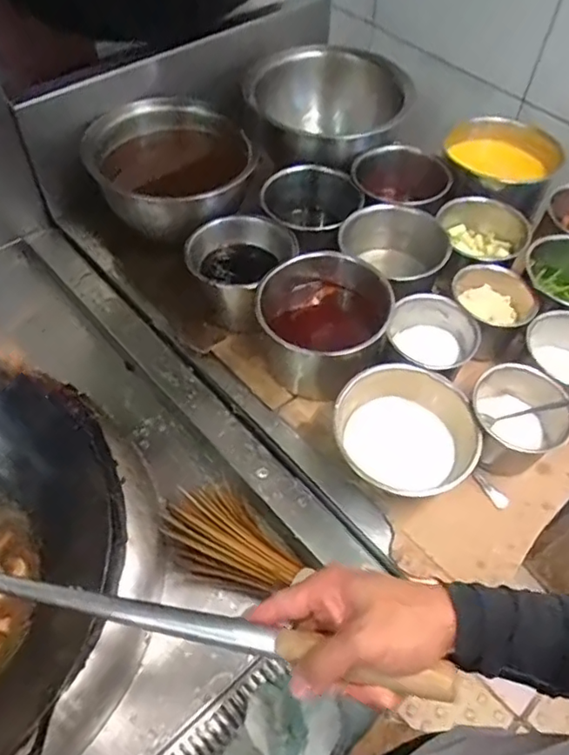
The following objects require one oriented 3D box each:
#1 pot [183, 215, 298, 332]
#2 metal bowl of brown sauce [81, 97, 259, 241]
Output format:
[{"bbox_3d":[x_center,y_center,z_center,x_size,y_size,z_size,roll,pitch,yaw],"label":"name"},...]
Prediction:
[{"bbox_3d":[-0.069,-0.163,0.834,0.129,0.082,0.137,1,54,-2],"label":"pot"},{"bbox_3d":[-0.165,-0.336,0.881,0.229,0.120,0.202,-37,63,-25],"label":"metal bowl of brown sauce"}]

